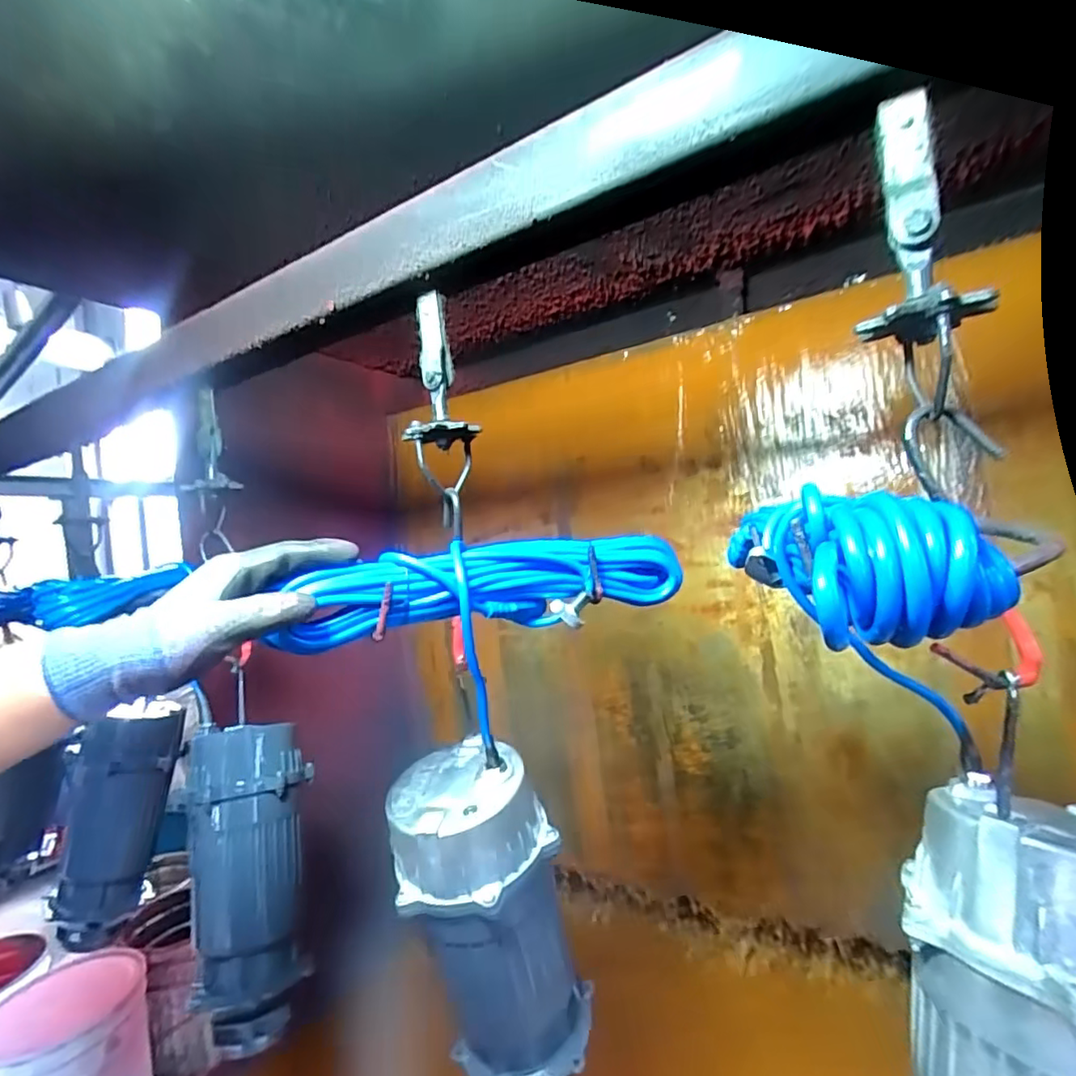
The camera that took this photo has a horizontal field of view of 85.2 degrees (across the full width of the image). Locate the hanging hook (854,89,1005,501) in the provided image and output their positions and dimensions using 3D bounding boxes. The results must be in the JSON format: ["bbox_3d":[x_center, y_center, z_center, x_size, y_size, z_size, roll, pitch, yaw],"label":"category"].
[{"bbox_3d":[0.235,-0.152,0.360,0.050,0.231,0.047,-7,-1,-13],"label":"hanging hook"}]

